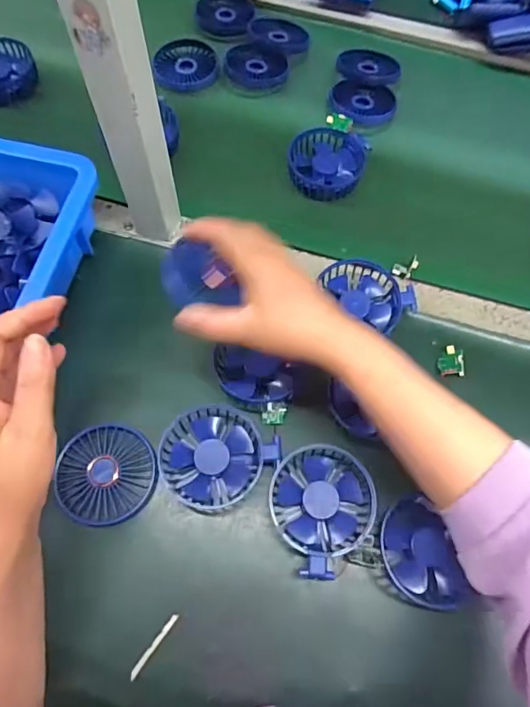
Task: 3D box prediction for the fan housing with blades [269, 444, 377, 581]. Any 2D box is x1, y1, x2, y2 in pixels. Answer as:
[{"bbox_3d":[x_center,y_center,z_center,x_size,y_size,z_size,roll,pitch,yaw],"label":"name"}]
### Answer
[{"bbox_3d":[0.049,0.130,0.420,0.089,0.032,0.094,1,66,-3],"label":"fan housing with blades"}]

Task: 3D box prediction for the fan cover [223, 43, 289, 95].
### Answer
[{"bbox_3d":[-0.011,-0.378,0.638,0.083,0.014,0.083,-3,66,-5],"label":"fan cover"}]

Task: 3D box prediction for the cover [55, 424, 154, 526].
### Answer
[{"bbox_3d":[-0.141,0.107,0.428,0.081,0.018,0.082,-1,66,-4],"label":"cover"}]

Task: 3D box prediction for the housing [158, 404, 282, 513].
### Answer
[{"bbox_3d":[-0.047,0.093,0.432,0.089,0.023,0.089,39,70,13],"label":"housing"}]

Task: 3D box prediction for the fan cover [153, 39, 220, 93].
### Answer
[{"bbox_3d":[-0.102,-0.379,0.633,0.080,0.016,0.081,11,66,2],"label":"fan cover"}]

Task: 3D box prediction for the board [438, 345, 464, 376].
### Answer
[{"bbox_3d":[0.186,0.008,0.480,0.025,0.011,0.031,7,66,0],"label":"board"}]

